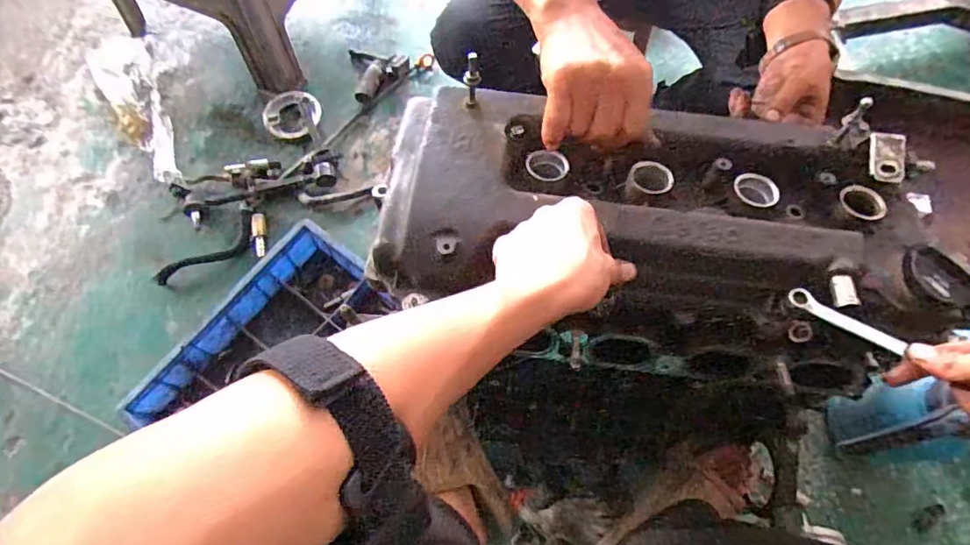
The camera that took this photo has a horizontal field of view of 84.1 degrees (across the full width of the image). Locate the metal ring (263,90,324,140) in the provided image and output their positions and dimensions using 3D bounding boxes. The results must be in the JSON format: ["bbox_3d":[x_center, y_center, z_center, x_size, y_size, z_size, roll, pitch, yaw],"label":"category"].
[{"bbox_3d":[-0.406,-0.336,1.130,0.114,0.013,0.114,-1,67,2],"label":"metal ring"}]

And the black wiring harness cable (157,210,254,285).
[{"bbox_3d":[-0.524,-0.037,1.030,0.204,0.035,0.055,-38,73,-13],"label":"black wiring harness cable"}]

